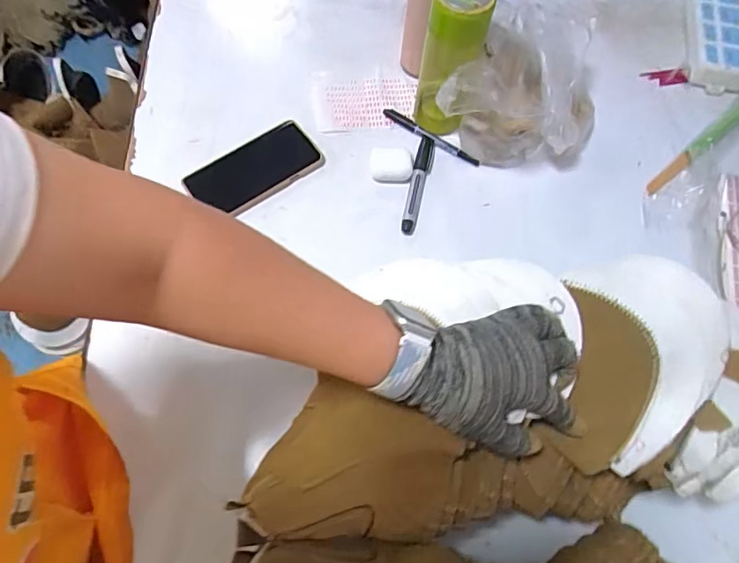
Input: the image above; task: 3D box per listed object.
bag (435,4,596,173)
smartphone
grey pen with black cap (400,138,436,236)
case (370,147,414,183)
[{"bbox_3d":[0.203,-0.236,0.627,0.170,0.130,0.226,26,68,9],"label":"bag"},{"bbox_3d":[-0.138,-0.136,0.630,0.156,0.015,0.078,-35,72,-15],"label":"smartphone"},{"bbox_3d":[0.061,-0.120,0.634,0.022,0.015,0.141,13,67,4],"label":"grey pen with black cap"},{"bbox_3d":[0.028,-0.145,0.641,0.051,0.014,0.046,6,67,1],"label":"case"}]

